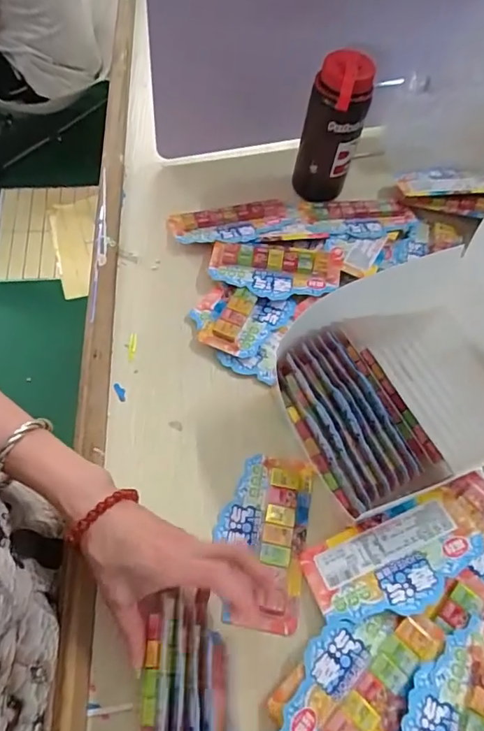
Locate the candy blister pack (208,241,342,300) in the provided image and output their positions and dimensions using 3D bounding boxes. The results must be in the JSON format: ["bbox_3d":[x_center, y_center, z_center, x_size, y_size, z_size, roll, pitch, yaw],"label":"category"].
[{"bbox_3d":[0.037,-0.107,0.554,0.144,0.015,0.072,5,61,-1],"label":"candy blister pack"}]

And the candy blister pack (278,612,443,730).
[{"bbox_3d":[0.085,0.238,0.364,0.074,0.009,0.138,34,65,14],"label":"candy blister pack"}]

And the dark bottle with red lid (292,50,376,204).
[{"bbox_3d":[0.102,-0.265,0.560,0.067,0.165,0.058,11,61,3],"label":"dark bottle with red lid"}]

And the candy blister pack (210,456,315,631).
[{"bbox_3d":[0.018,0.149,0.433,0.079,0.006,0.144,10,61,2],"label":"candy blister pack"}]

